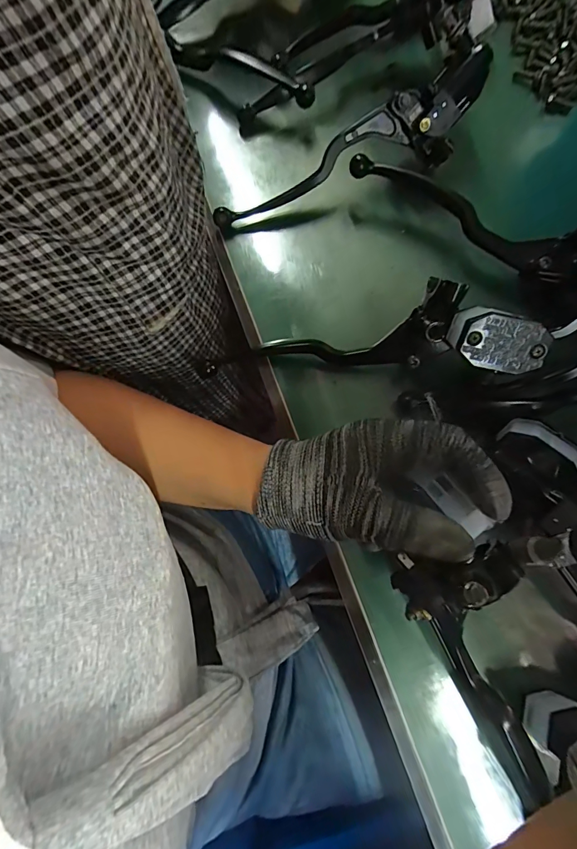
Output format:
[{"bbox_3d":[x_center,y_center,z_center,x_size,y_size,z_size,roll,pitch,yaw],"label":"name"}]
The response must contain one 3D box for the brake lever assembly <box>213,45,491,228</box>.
[{"bbox_3d":[0.050,-0.227,0.324,0.249,0.048,0.052,-23,77,9],"label":"brake lever assembly"}]

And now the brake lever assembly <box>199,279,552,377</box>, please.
[{"bbox_3d":[0.052,-0.059,0.295,0.245,0.048,0.061,-3,75,26],"label":"brake lever assembly"}]

